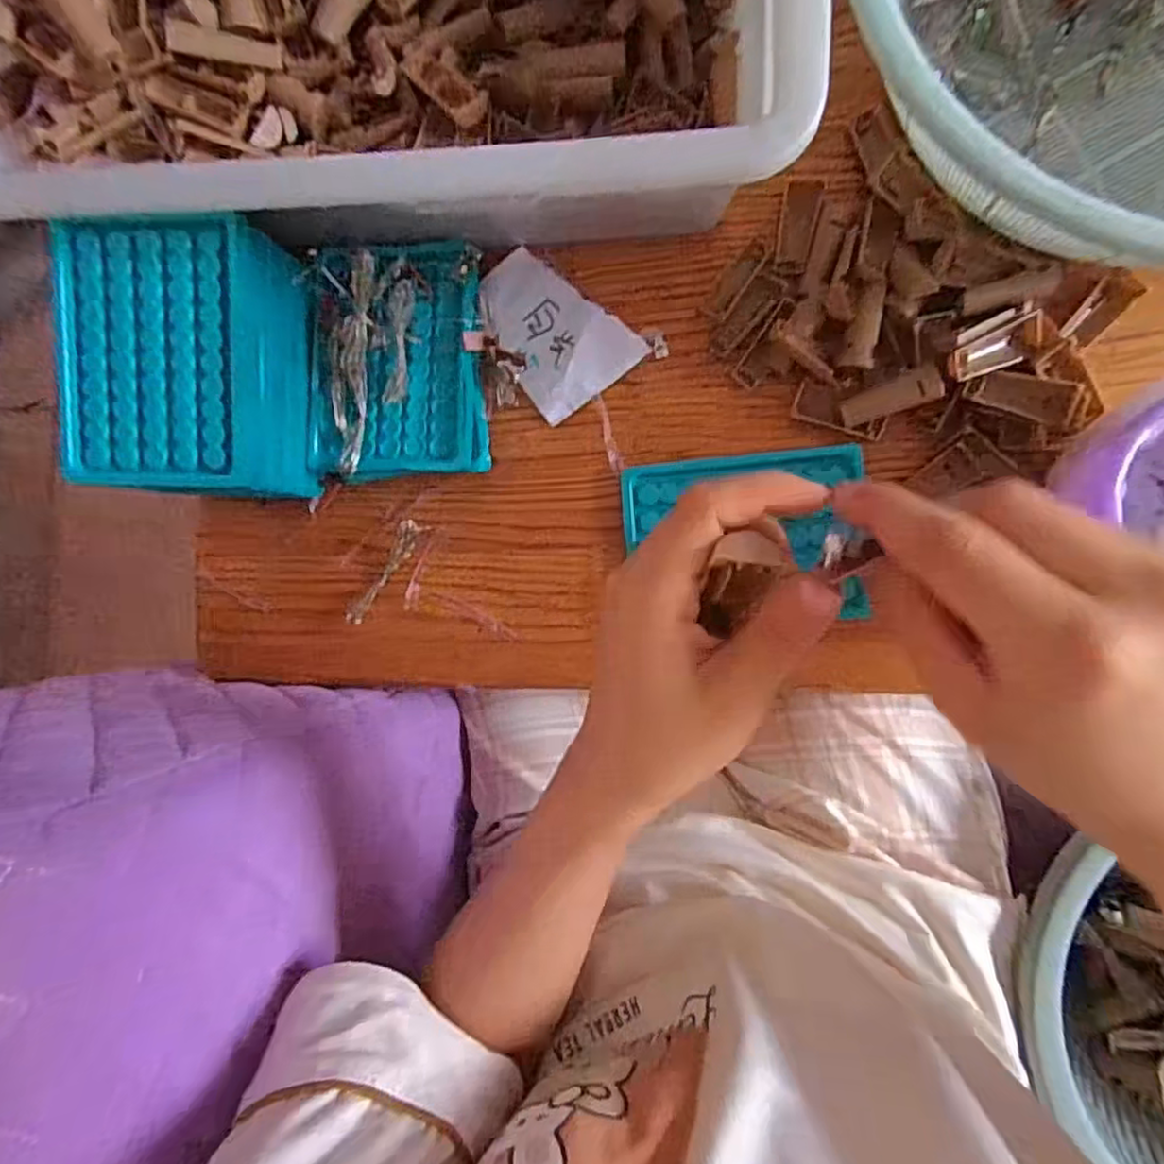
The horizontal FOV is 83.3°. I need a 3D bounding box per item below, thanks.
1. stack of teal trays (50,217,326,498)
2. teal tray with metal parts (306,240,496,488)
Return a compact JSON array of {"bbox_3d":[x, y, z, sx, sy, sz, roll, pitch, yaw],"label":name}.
[{"bbox_3d":[-0.209,-0.114,0.364,0.094,0.094,0.130,3,91,7],"label":"stack of teal trays"},{"bbox_3d":[-0.111,-0.125,0.375,0.101,0.044,0.132,-1,90,7],"label":"teal tray with metal parts"}]

